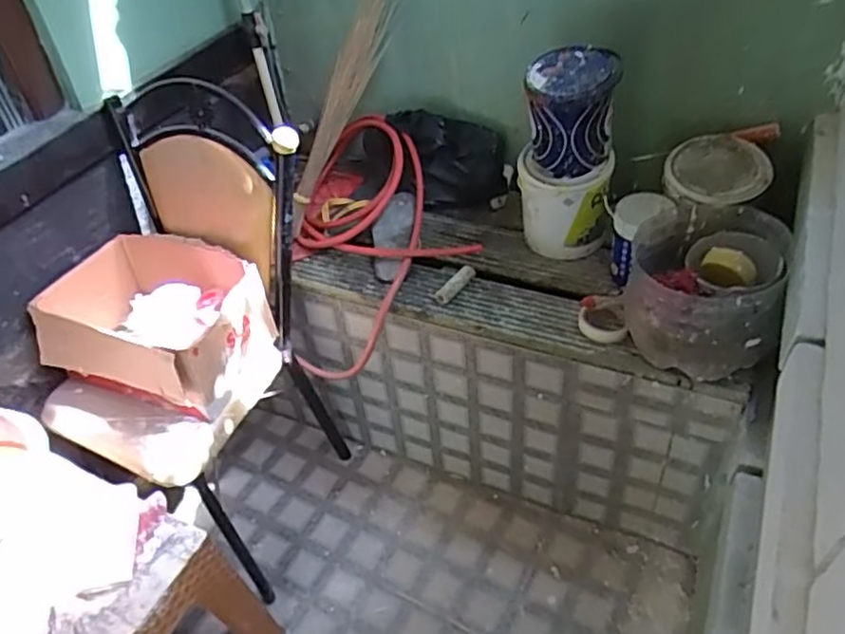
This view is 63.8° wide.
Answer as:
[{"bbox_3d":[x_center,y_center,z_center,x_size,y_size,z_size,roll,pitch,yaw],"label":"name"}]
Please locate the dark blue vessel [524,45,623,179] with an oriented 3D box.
[{"bbox_3d":[0.264,-0.361,1.226,0.135,0.205,0.134,-3,43,3],"label":"dark blue vessel"}]

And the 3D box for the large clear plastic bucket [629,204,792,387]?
[{"bbox_3d":[0.462,-0.046,1.128,0.218,0.189,0.227,-3,43,3],"label":"large clear plastic bucket"}]

